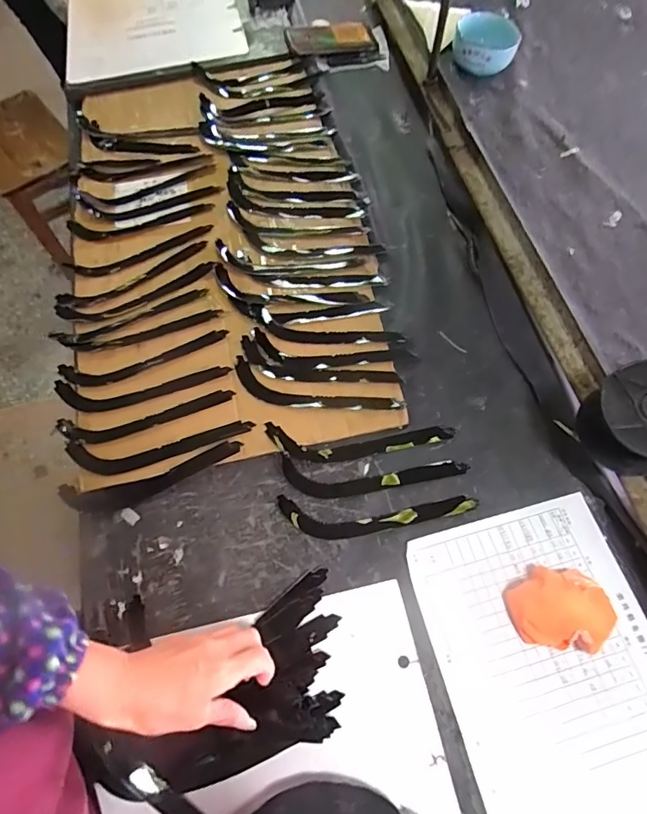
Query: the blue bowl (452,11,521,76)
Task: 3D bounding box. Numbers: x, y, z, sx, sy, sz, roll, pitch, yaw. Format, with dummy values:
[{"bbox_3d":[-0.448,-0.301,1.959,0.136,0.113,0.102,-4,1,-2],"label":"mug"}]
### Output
[{"bbox_3d":[0.273,-0.612,0.812,0.102,0.063,0.108,-1,66,1],"label":"blue bowl"}]

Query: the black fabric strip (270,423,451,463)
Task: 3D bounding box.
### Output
[{"bbox_3d":[0.042,0.042,0.557,0.214,0.011,0.042,0,66,2],"label":"black fabric strip"}]

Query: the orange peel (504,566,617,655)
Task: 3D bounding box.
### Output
[{"bbox_3d":[0.228,0.191,0.457,0.102,0.051,0.071,8,66,5],"label":"orange peel"}]

